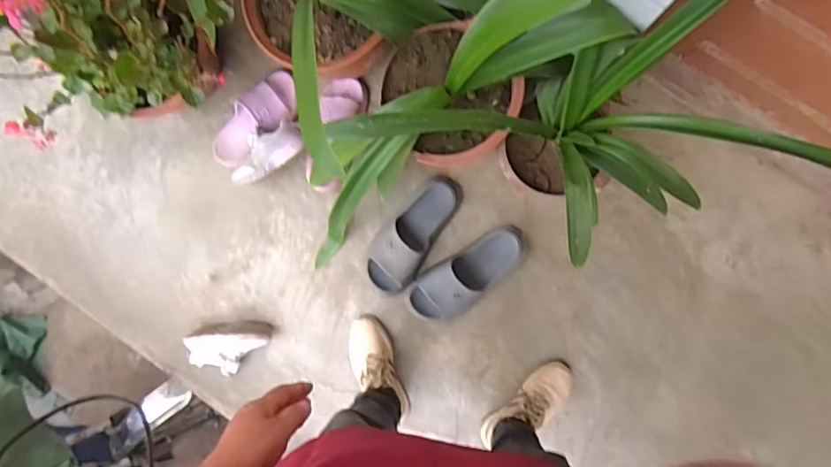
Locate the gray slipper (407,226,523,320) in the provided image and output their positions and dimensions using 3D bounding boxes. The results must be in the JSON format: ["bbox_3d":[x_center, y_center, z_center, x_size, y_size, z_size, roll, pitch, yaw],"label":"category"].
[{"bbox_3d":[0.110,0.093,1.104,0.275,0.085,0.104,-34,88,3],"label":"gray slipper"}]

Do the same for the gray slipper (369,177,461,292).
[{"bbox_3d":[-0.007,-0.010,1.122,0.118,0.069,0.262,31,92,4],"label":"gray slipper"}]

